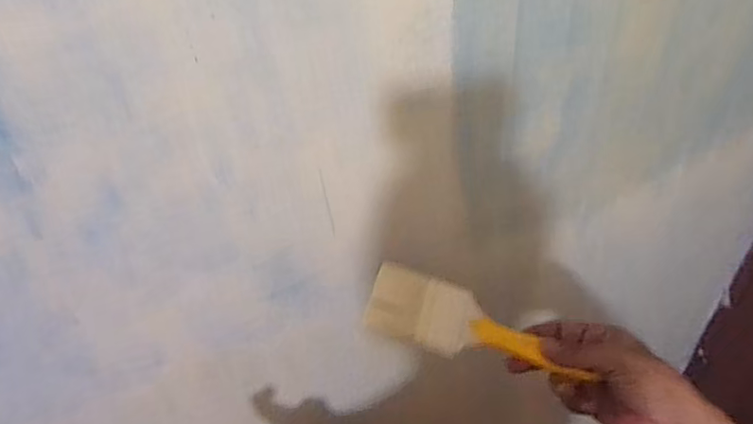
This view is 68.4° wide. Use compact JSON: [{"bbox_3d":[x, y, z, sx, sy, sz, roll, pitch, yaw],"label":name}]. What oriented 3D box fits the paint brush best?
[{"bbox_3d":[0.081,0.098,0.466,0.176,0.021,0.060,21,47,1],"label":"paint brush"}]

